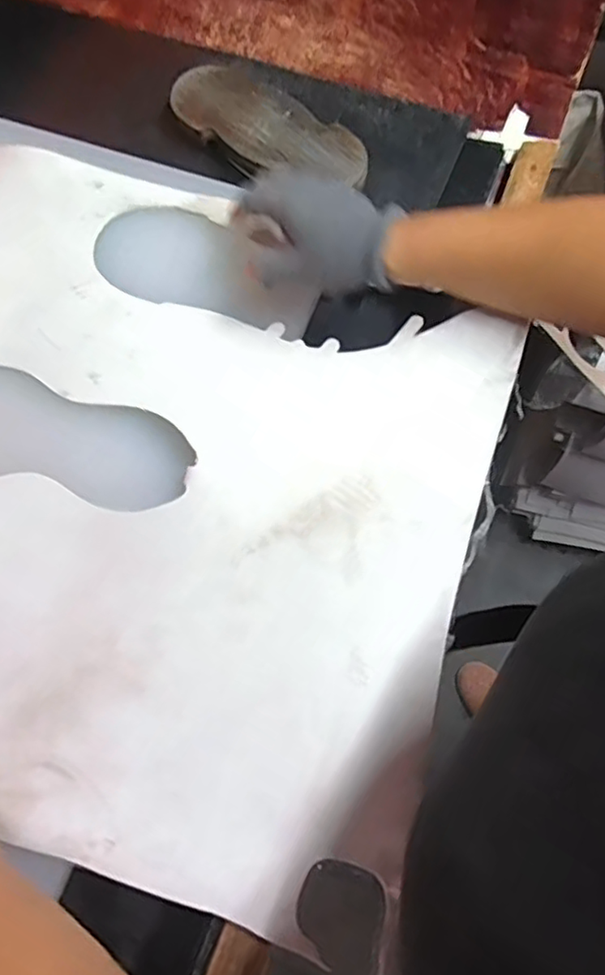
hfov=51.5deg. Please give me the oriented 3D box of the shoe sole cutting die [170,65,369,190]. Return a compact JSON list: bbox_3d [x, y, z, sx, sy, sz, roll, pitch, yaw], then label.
[{"bbox_3d":[-0.028,-0.328,0.585,0.199,0.038,0.082,33,75,12],"label":"shoe sole cutting die"}]

